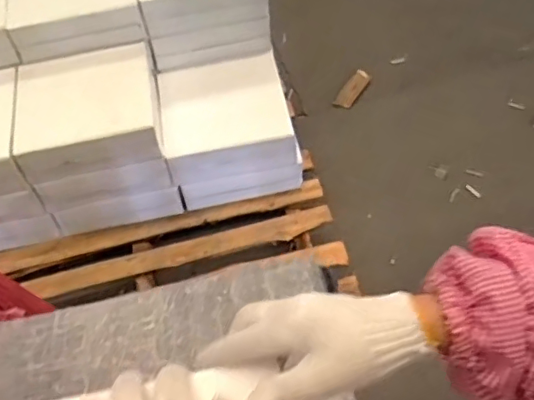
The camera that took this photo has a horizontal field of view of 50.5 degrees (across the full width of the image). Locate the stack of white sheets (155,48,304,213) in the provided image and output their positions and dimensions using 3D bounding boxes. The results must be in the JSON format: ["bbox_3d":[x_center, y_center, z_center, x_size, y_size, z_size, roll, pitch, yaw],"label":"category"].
[{"bbox_3d":[-0.100,-0.194,1.485,0.324,0.181,0.337,-11,52,-5],"label":"stack of white sheets"}]

